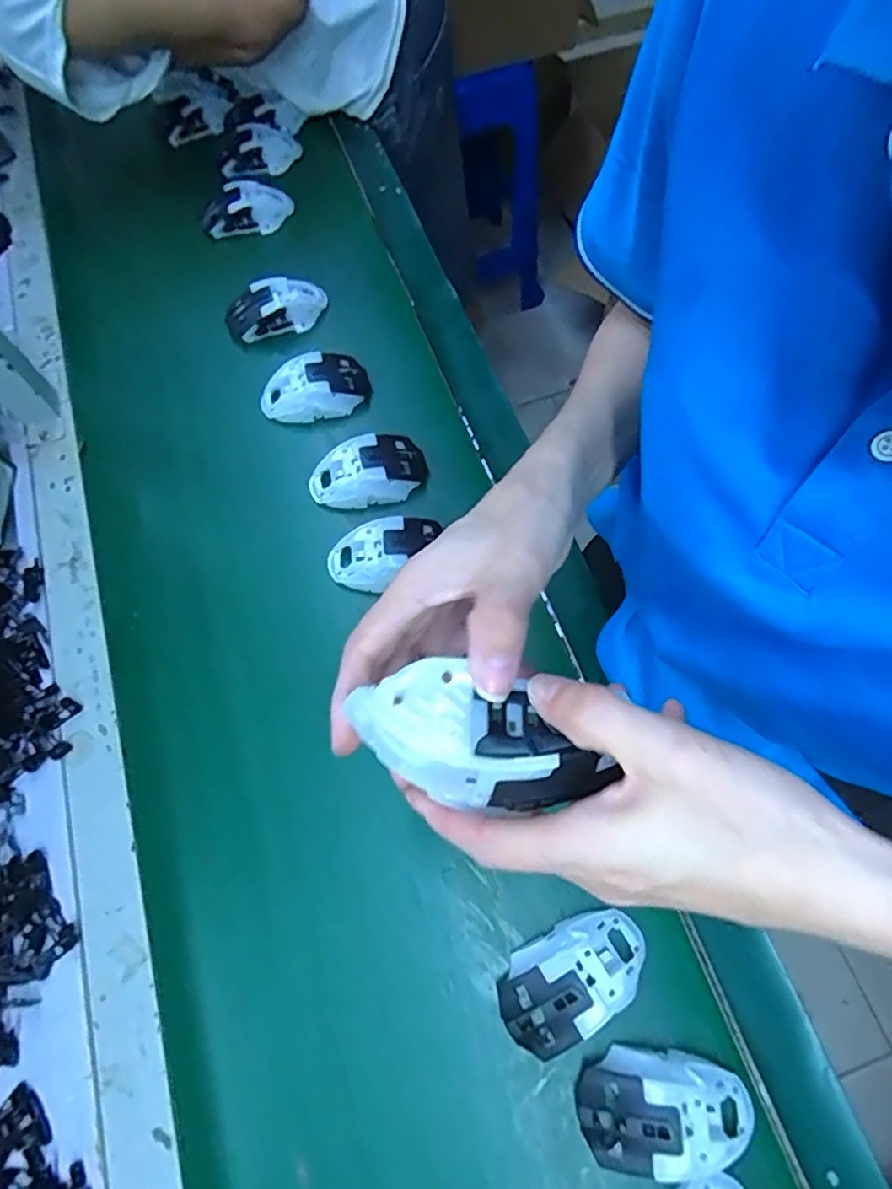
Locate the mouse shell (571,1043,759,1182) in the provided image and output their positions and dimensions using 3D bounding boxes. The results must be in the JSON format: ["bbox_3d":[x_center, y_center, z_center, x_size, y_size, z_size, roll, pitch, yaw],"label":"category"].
[{"bbox_3d":[0.152,0.356,0.418,0.119,0.036,0.067,2,66,1],"label":"mouse shell"}]

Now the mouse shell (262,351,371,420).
[{"bbox_3d":[-0.141,-0.219,0.657,0.113,0.050,0.055,-16,69,-3],"label":"mouse shell"}]

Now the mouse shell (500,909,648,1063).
[{"bbox_3d":[0.092,0.281,0.450,0.112,0.040,0.067,-32,70,-13],"label":"mouse shell"}]

